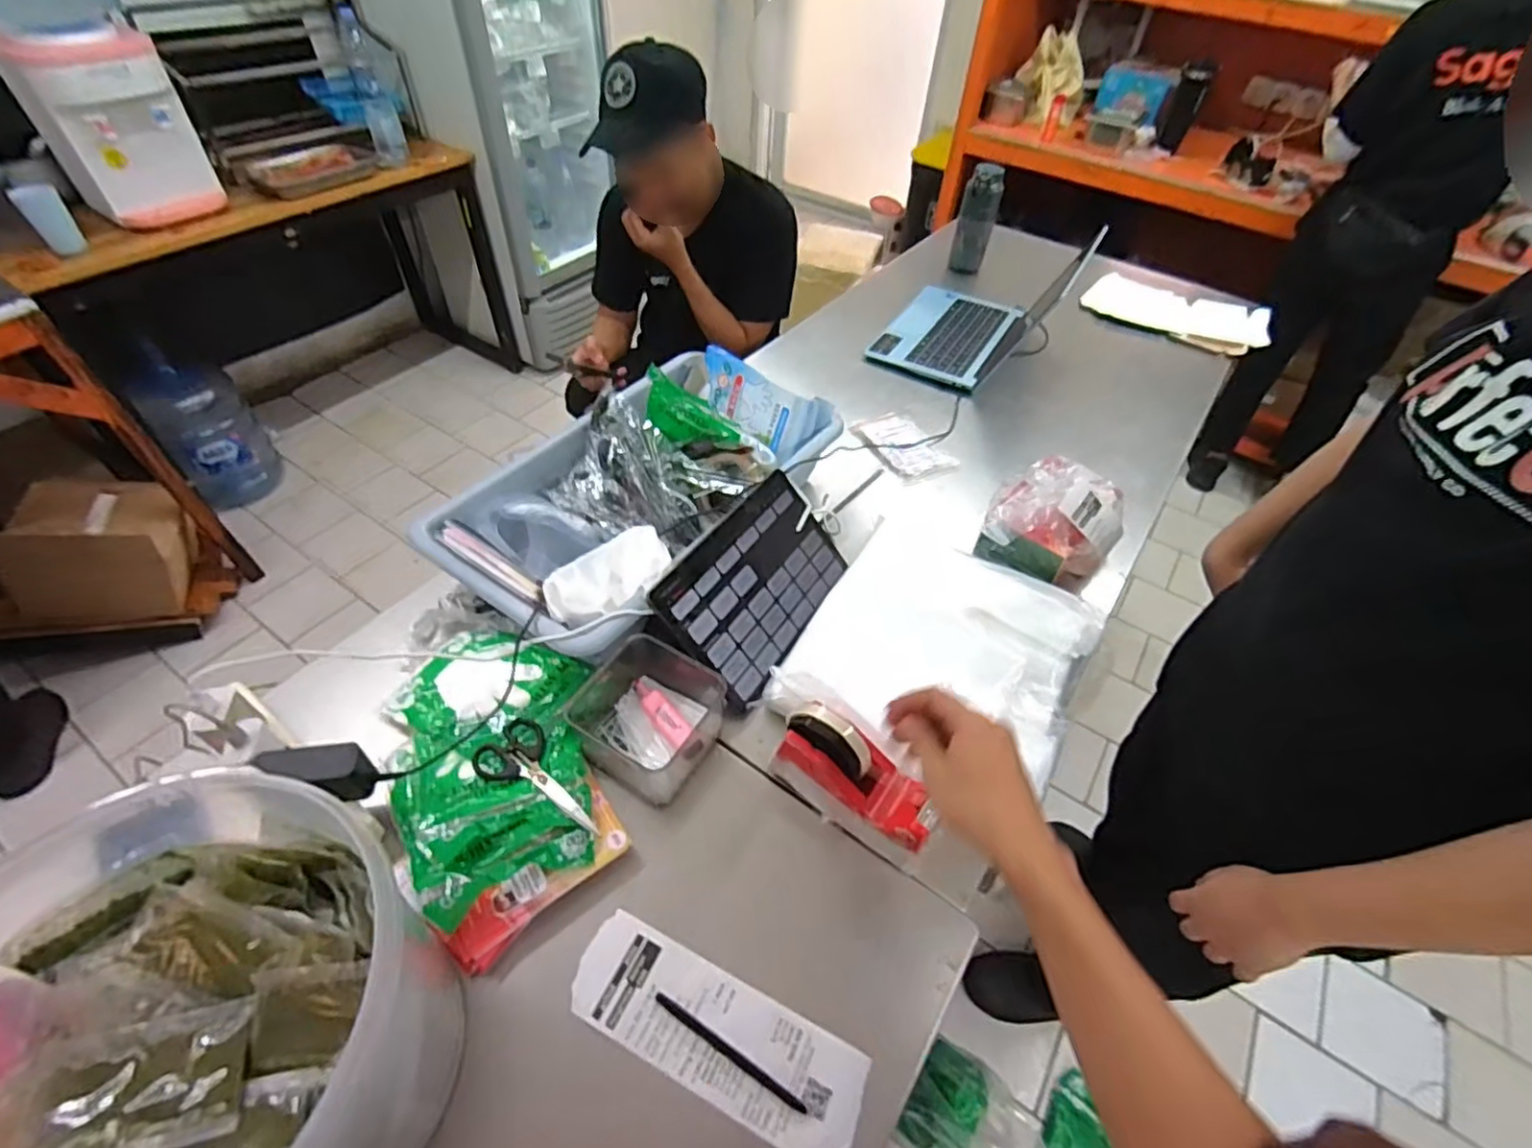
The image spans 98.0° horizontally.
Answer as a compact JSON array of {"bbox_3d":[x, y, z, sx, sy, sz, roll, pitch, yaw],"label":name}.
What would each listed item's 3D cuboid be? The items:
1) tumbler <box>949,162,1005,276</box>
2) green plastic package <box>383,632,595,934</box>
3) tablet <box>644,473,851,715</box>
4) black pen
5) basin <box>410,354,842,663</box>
[{"bbox_3d":[0.445,-0.746,1.406,0.071,0.213,0.070,2,48,-2],"label":"tumbler"},{"bbox_3d":[-0.260,0.164,0.642,0.189,0.039,0.298,-17,52,-18],"label":"green plastic package"},{"bbox_3d":[-0.005,0.004,0.751,0.154,0.010,0.250,52,51,-17],"label":"tablet"},{"bbox_3d":[-0.029,0.363,0.506,0.131,0.005,0.011,27,52,19],"label":"black pen"},{"bbox_3d":[-0.155,-0.109,0.840,0.286,0.106,0.480,29,53,20],"label":"basin"}]

